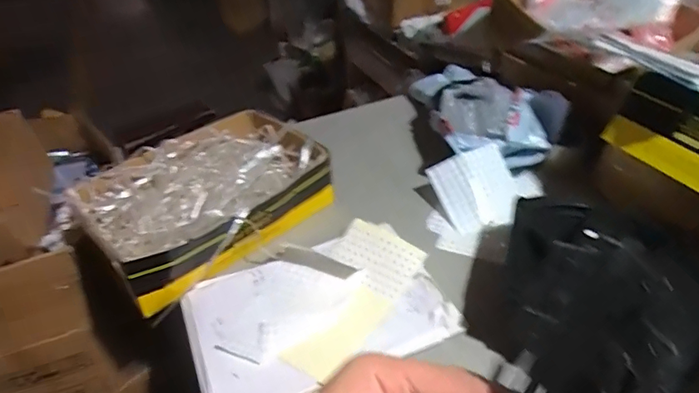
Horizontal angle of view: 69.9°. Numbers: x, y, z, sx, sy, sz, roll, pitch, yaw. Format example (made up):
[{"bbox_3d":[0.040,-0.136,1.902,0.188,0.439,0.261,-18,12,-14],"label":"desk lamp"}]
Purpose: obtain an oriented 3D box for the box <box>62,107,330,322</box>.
[{"bbox_3d":[-0.219,0.002,0.787,0.343,0.102,0.241,-32,45,-30],"label":"box"}]

